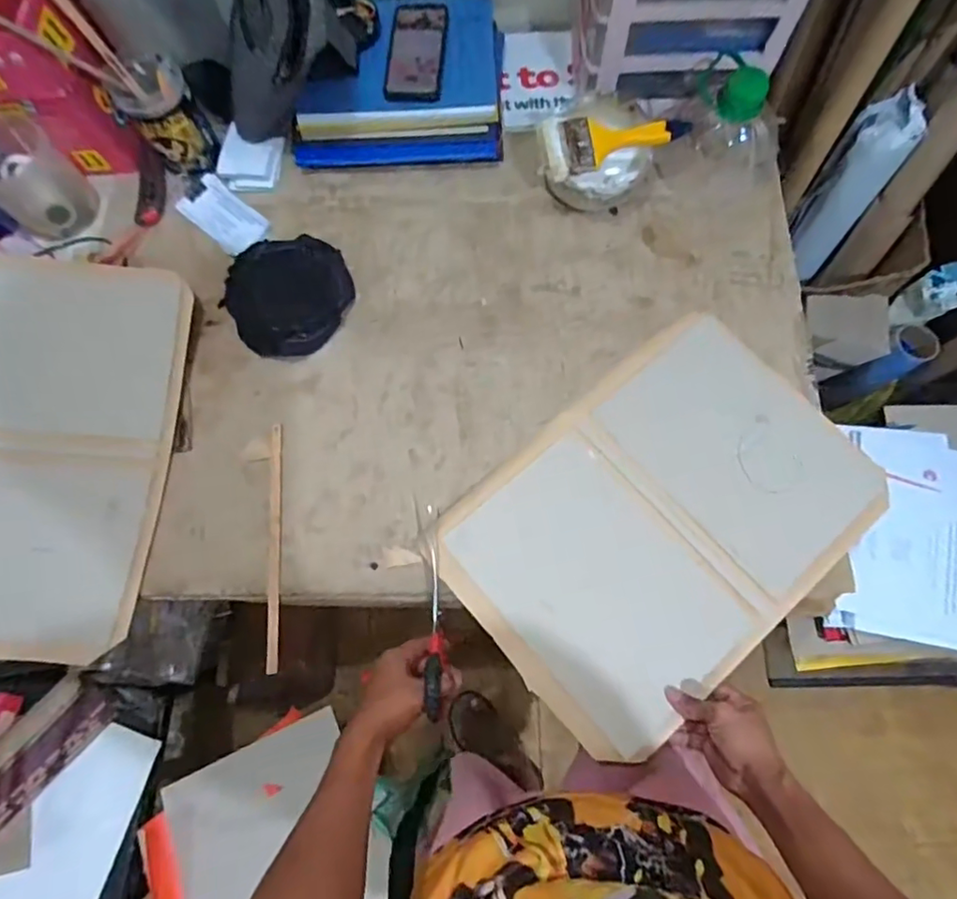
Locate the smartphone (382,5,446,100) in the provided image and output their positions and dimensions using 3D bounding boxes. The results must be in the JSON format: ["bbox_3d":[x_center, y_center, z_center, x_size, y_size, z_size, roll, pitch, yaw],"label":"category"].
[{"bbox_3d":[-0.089,-0.566,0.802,0.079,0.015,0.157,3,75,3],"label":"smartphone"}]

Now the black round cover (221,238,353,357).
[{"bbox_3d":[-0.252,-0.210,0.754,0.162,0.019,0.166,-1,75,2],"label":"black round cover"}]

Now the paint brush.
[{"bbox_3d":[0.177,-0.403,0.721,0.189,0.022,0.068,-17,75,-3],"label":"paint brush"}]

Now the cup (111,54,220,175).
[{"bbox_3d":[-0.415,-0.440,0.760,0.084,0.122,0.088,-1,75,2],"label":"cup"}]

